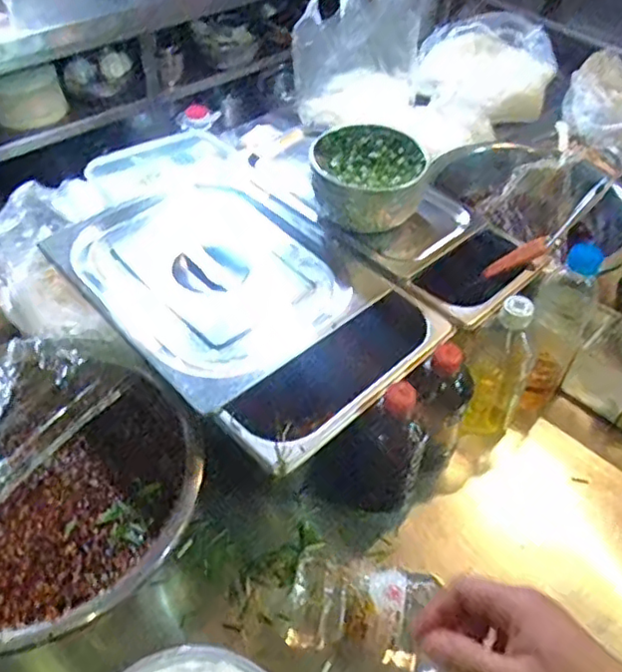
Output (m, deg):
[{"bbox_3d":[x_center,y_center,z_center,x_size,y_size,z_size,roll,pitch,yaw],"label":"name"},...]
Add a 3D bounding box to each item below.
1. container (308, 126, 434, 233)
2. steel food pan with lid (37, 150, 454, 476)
[{"bbox_3d":[0.069,-0.182,0.764,0.136,0.071,0.139,17,49,14],"label":"container"},{"bbox_3d":[-0.063,-0.021,0.711,0.265,0.121,0.363,-33,56,-28],"label":"steel food pan with lid"}]

